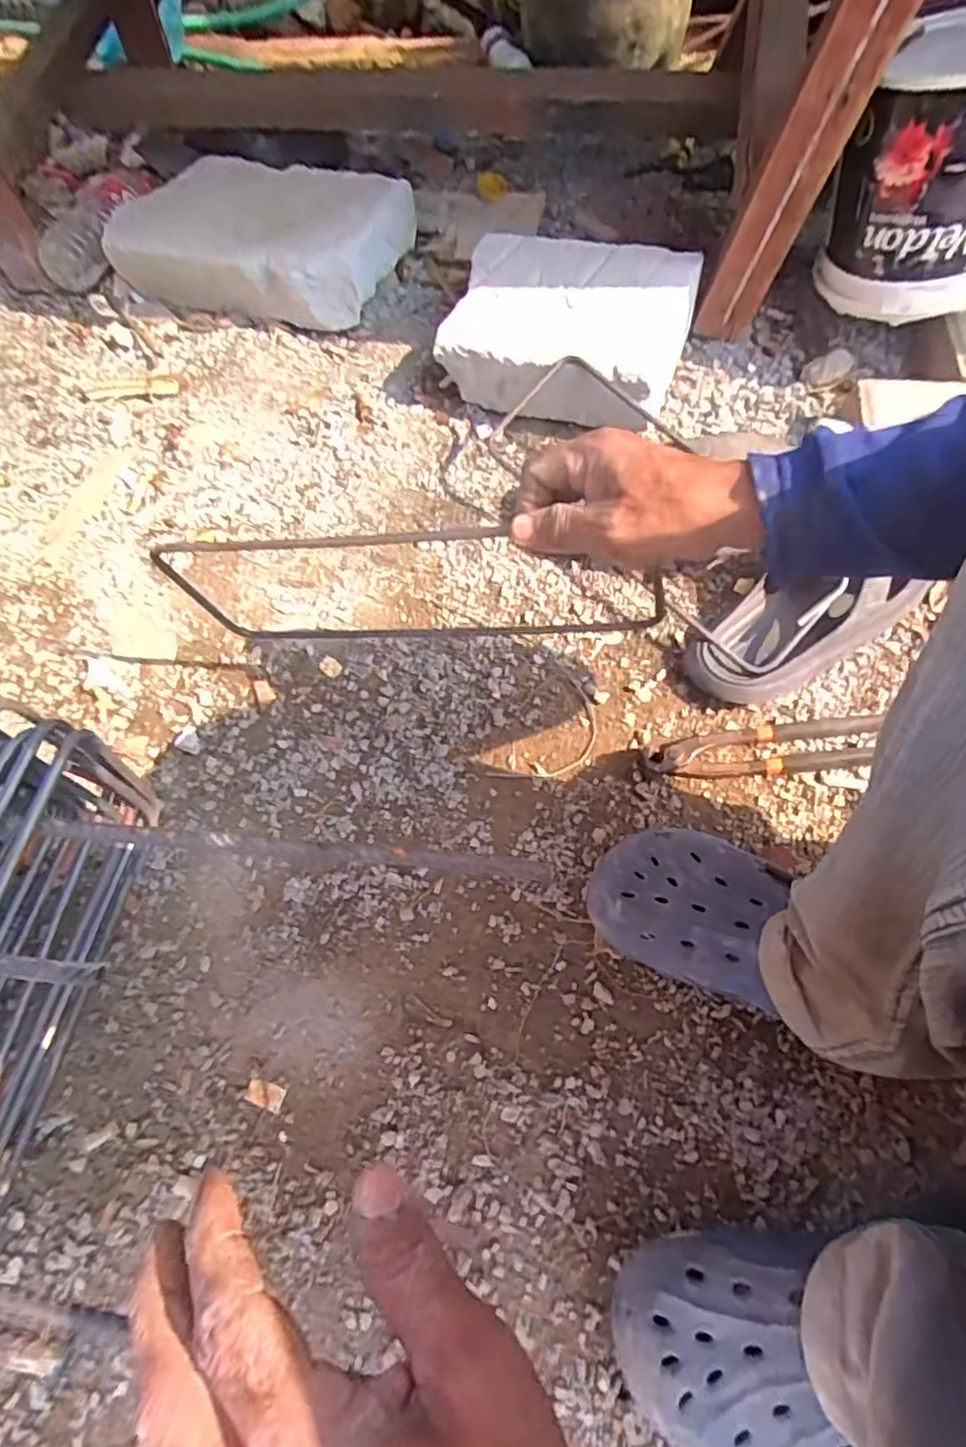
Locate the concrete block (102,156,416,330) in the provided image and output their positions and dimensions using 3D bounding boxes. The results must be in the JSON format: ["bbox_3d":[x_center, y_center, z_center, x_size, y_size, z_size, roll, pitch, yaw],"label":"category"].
[{"bbox_3d":[-0.270,-0.590,0.822,0.330,0.088,0.182,17,66,9],"label":"concrete block"}]

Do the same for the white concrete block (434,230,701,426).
[{"bbox_3d":[0.093,-0.423,0.733,0.249,0.090,0.210,12,65,7],"label":"white concrete block"}]

